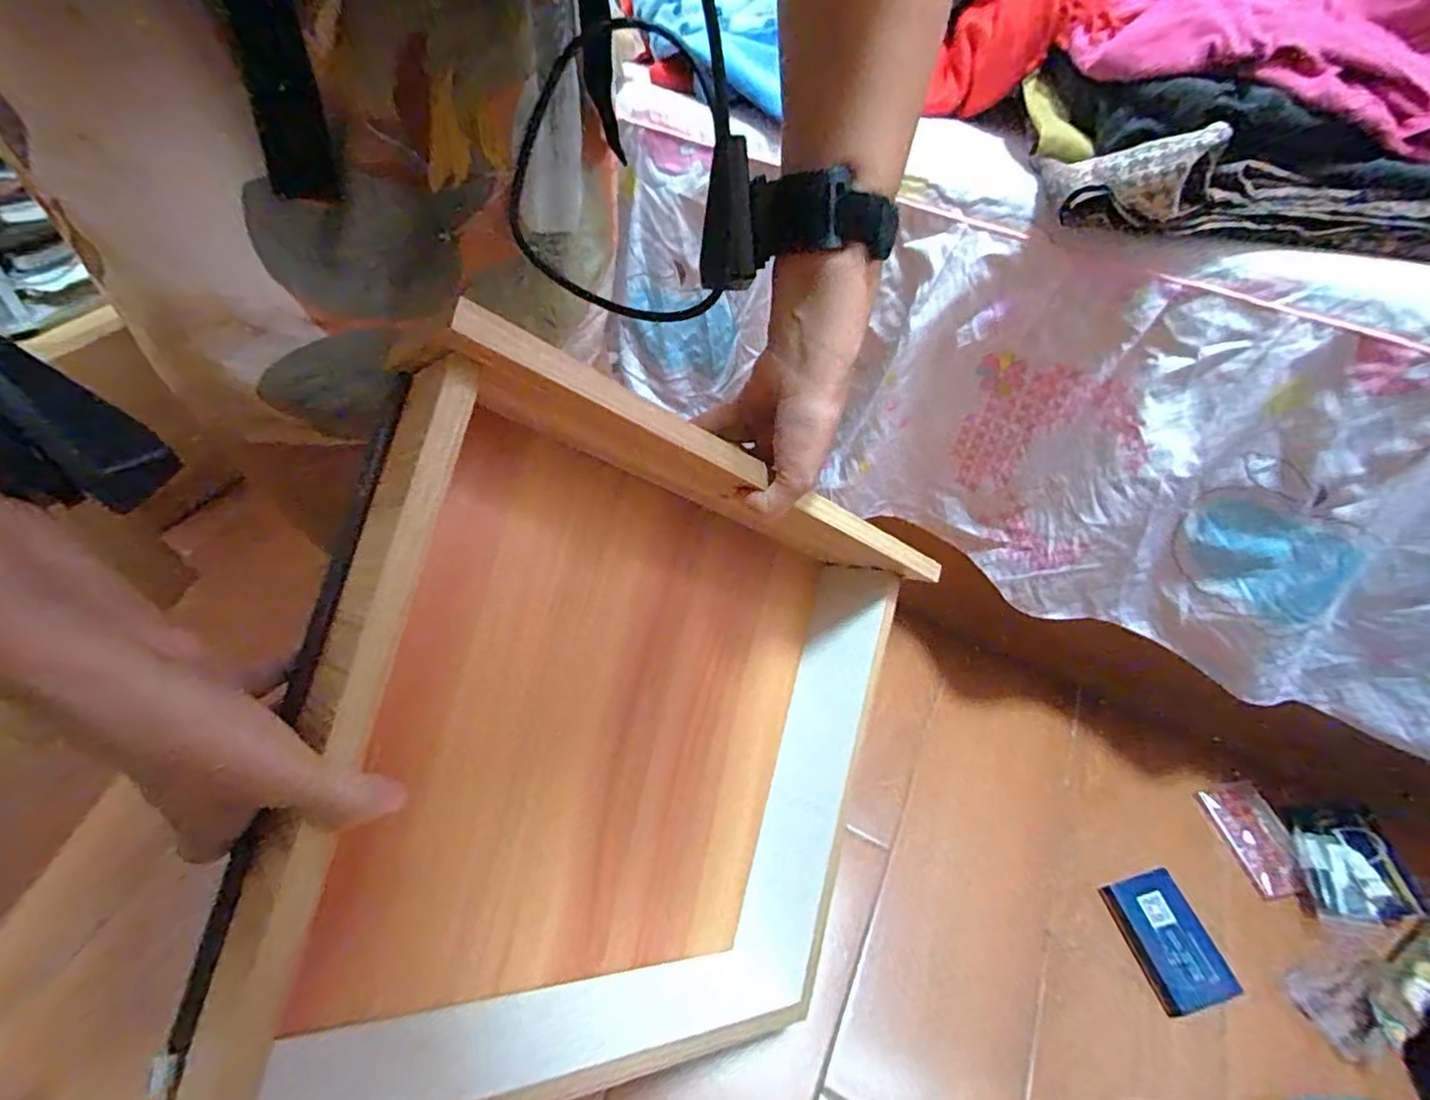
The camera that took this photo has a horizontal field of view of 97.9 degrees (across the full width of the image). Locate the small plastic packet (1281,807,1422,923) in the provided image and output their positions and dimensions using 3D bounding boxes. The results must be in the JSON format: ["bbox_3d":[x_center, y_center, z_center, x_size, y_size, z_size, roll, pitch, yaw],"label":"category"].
[{"bbox_3d":[0.614,0.304,0.606,0.080,0.014,0.099,-4,56,14],"label":"small plastic packet"}]

